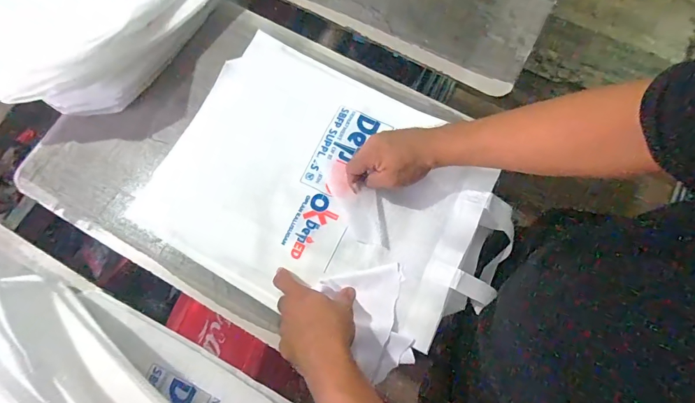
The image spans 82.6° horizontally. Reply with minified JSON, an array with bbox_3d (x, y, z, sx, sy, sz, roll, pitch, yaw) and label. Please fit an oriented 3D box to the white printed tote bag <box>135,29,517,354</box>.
[{"bbox_3d":[-0.021,-0.021,0.525,0.455,0.054,0.332,28,76,7],"label":"white printed tote bag"}]

